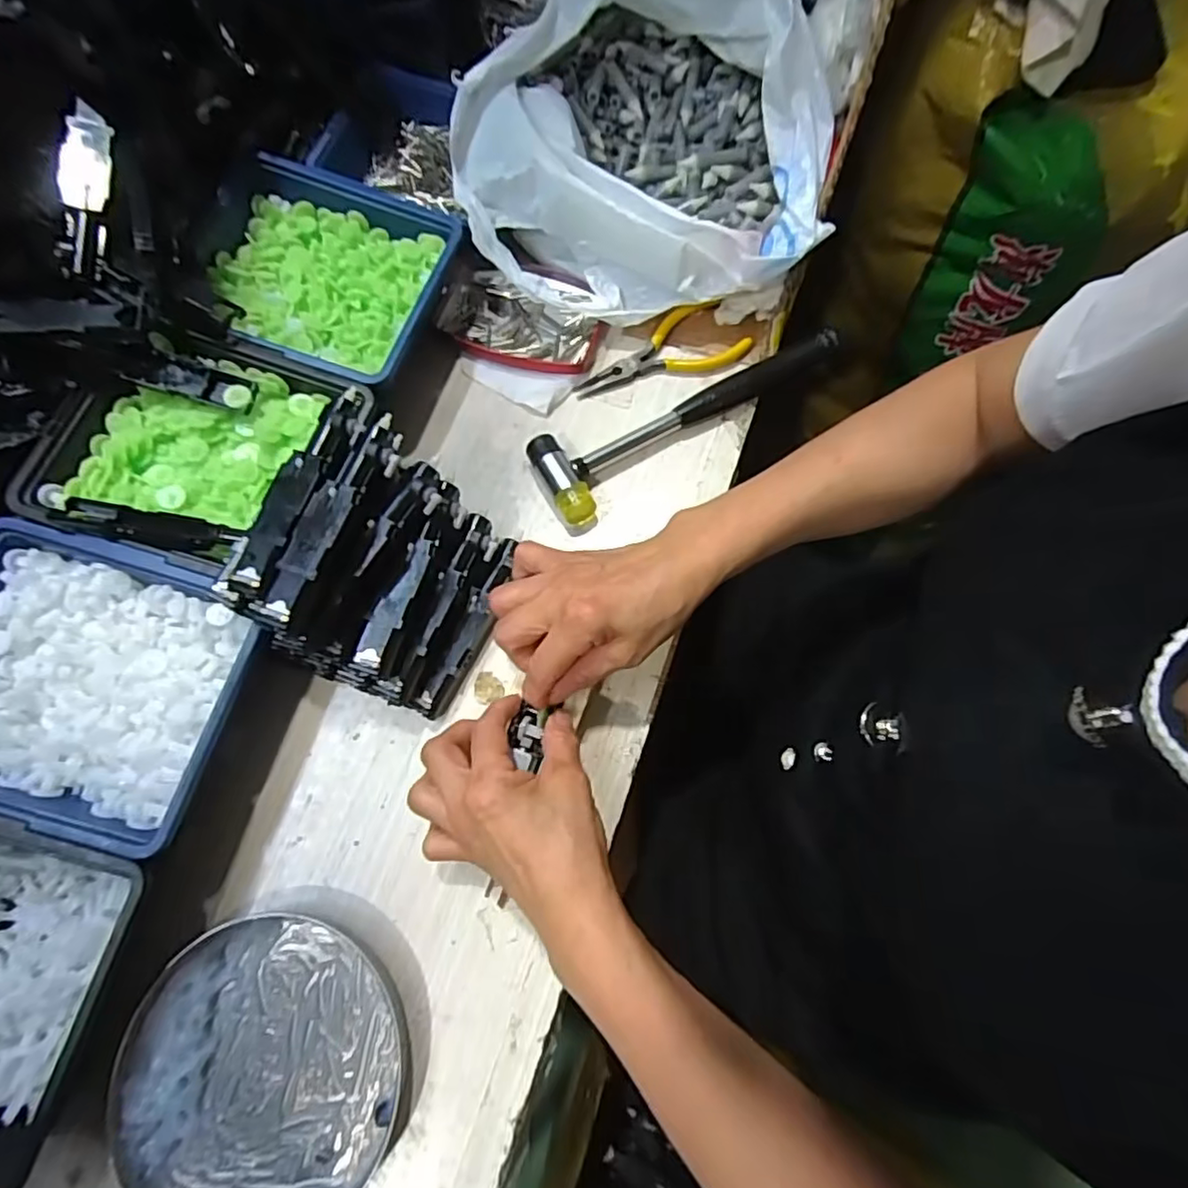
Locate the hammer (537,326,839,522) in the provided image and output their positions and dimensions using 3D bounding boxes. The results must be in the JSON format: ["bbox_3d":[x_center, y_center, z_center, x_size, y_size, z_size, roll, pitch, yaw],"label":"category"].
[{"bbox_3d":[0.064,-0.129,0.434,0.227,0.023,0.062,-32,73,-8],"label":"hammer"}]

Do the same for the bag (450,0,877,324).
[{"bbox_3d":[0.037,-0.324,0.427,0.252,0.126,0.227,11,72,6],"label":"bag"}]

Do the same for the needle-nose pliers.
[{"bbox_3d":[0.045,-0.172,0.449,0.125,0.017,0.049,-20,71,-4],"label":"needle-nose pliers"}]

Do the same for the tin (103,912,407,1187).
[{"bbox_3d":[-0.170,0.247,0.319,0.137,0.015,0.138,-1,71,2],"label":"tin"}]

